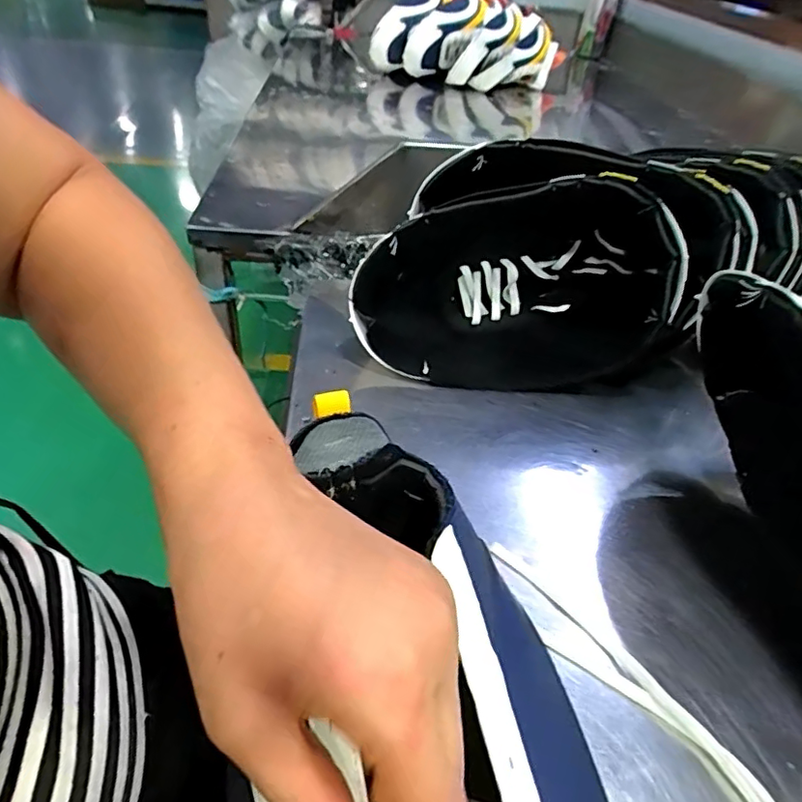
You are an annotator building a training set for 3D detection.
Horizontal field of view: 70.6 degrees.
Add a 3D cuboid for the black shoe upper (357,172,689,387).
[{"bbox_3d":[0.087,-0.090,0.422,0.241,0.129,0.114,1,41,-6],"label":"black shoe upper"}]

